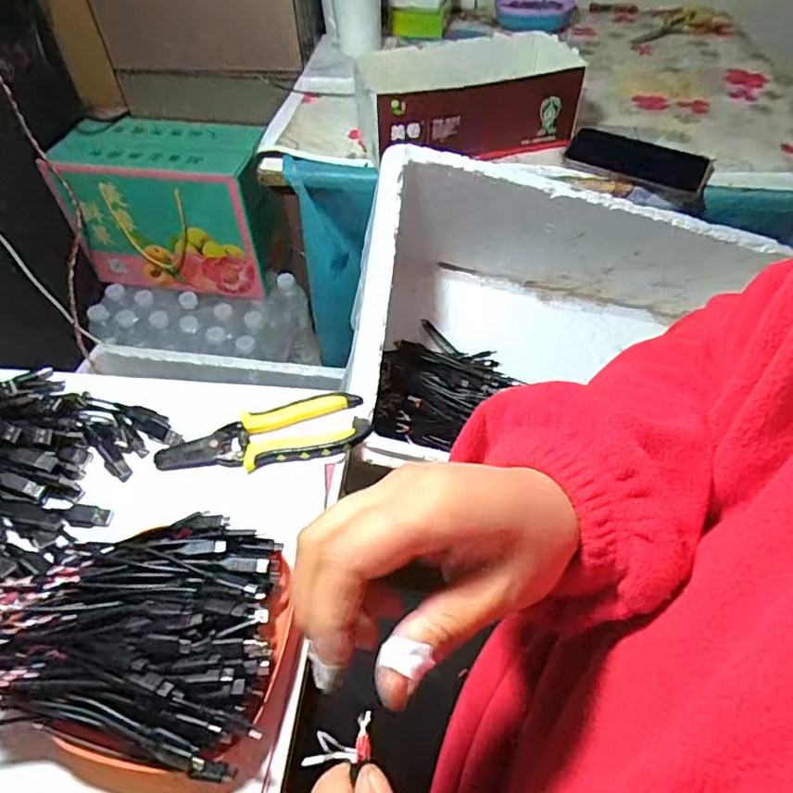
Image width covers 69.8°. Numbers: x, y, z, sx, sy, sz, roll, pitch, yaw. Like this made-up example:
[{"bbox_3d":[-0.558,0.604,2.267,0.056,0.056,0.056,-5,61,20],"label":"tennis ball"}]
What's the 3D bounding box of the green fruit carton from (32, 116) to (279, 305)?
[{"bbox_3d":[-0.374,-0.324,0.990,0.330,0.239,0.155,7,51,6],"label":"green fruit carton"}]

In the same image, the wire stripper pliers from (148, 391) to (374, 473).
[{"bbox_3d":[-0.109,0.032,0.468,0.169,0.015,0.056,-9,51,-6],"label":"wire stripper pliers"}]

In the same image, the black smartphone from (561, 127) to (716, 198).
[{"bbox_3d":[0.292,-0.285,0.689,0.166,0.014,0.086,23,66,11],"label":"black smartphone"}]

